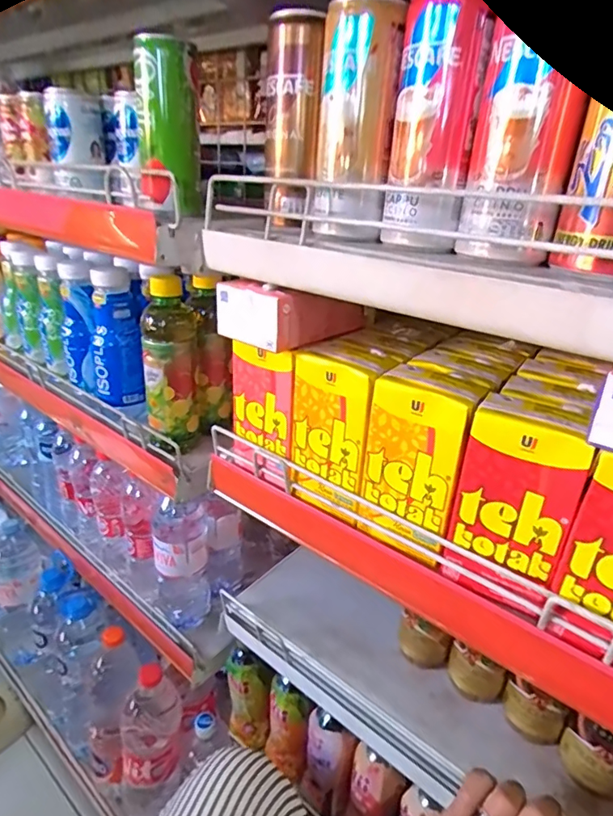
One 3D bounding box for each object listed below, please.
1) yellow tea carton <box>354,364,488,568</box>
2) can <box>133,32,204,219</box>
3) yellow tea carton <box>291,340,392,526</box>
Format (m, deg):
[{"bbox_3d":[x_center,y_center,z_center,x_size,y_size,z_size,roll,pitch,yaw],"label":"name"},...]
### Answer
[{"bbox_3d":[0.076,0.039,0.344,0.065,0.121,0.033,20,31,31],"label":"yellow tea carton"},{"bbox_3d":[-0.114,-0.234,0.417,0.049,0.130,0.060,-4,27,-14],"label":"can"},{"bbox_3d":[0.026,0.018,0.381,0.066,0.120,0.038,22,32,34],"label":"yellow tea carton"}]

